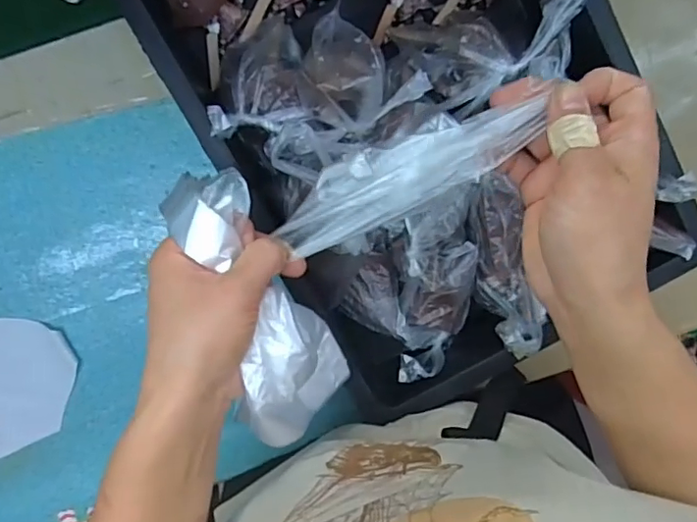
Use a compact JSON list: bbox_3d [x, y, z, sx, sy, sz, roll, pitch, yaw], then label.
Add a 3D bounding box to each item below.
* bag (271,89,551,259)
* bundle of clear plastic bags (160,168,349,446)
[{"bbox_3d":[0.029,-0.048,0.304,0.151,0.032,0.040,-25,100,15],"label":"bag"},{"bbox_3d":[-0.048,0.027,0.328,0.063,0.074,0.169,-23,109,2],"label":"bundle of clear plastic bags"}]

